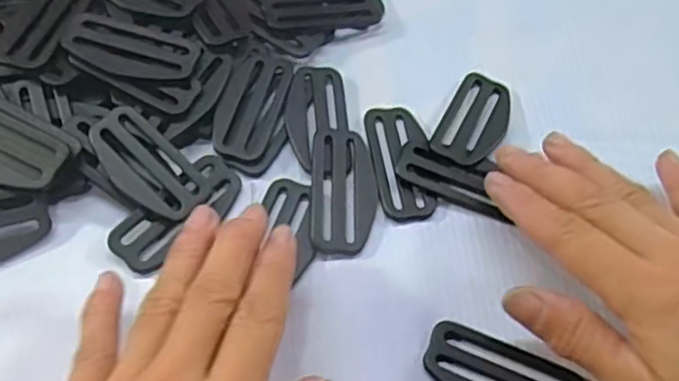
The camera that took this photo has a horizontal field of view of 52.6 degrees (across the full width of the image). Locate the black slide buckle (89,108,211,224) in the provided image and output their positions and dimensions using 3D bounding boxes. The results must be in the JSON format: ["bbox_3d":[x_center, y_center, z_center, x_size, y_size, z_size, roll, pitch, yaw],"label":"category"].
[{"bbox_3d":[-0.082,-0.012,0.292,0.059,0.004,0.026,43,69,13],"label":"black slide buckle"}]

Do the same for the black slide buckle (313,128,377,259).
[{"bbox_3d":[0.002,0.000,0.298,0.028,0.007,0.060,0,59,-3],"label":"black slide buckle"}]

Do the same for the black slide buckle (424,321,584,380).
[{"bbox_3d":[0.061,0.071,0.258,0.059,0.004,0.030,22,60,10],"label":"black slide buckle"}]

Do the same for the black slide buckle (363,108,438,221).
[{"bbox_3d":[0.027,-0.014,0.309,0.026,0.004,0.059,-5,59,-6],"label":"black slide buckle"}]

